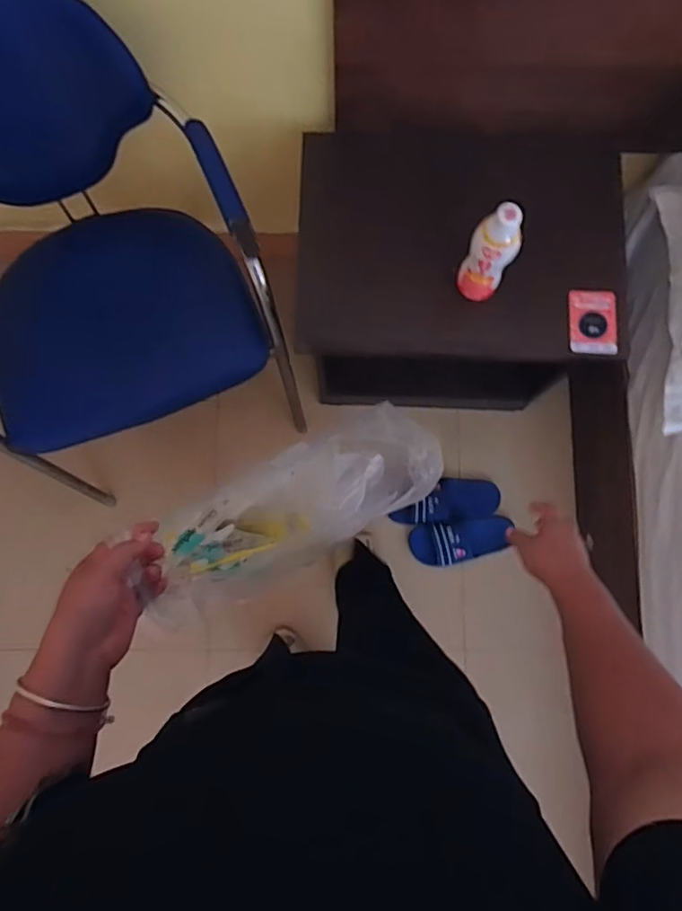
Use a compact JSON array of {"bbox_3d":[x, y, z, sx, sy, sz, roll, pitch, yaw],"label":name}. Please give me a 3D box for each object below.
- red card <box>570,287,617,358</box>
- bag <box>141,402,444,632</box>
[{"bbox_3d":[0.415,-0.220,0.931,0.076,0.011,0.109,2,83,6],"label":"red card"},{"bbox_3d":[-0.046,0.057,0.811,0.391,0.168,0.166,-27,80,20],"label":"bag"}]

